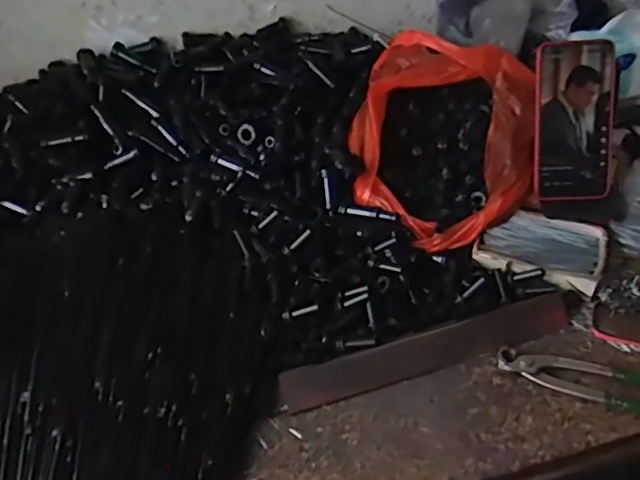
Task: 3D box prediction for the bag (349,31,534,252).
[{"bbox_3d":[0.135,-0.118,0.683,0.198,0.138,0.240,5,44,12],"label":"bag"}]

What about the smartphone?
[{"bbox_3d":[0.268,-0.125,0.633,0.075,0.161,0.014,-2,11,4],"label":"smartphone"}]

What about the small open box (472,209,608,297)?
[{"bbox_3d":[0.235,0.010,0.643,0.122,0.023,0.090,16,47,22],"label":"small open box"}]

